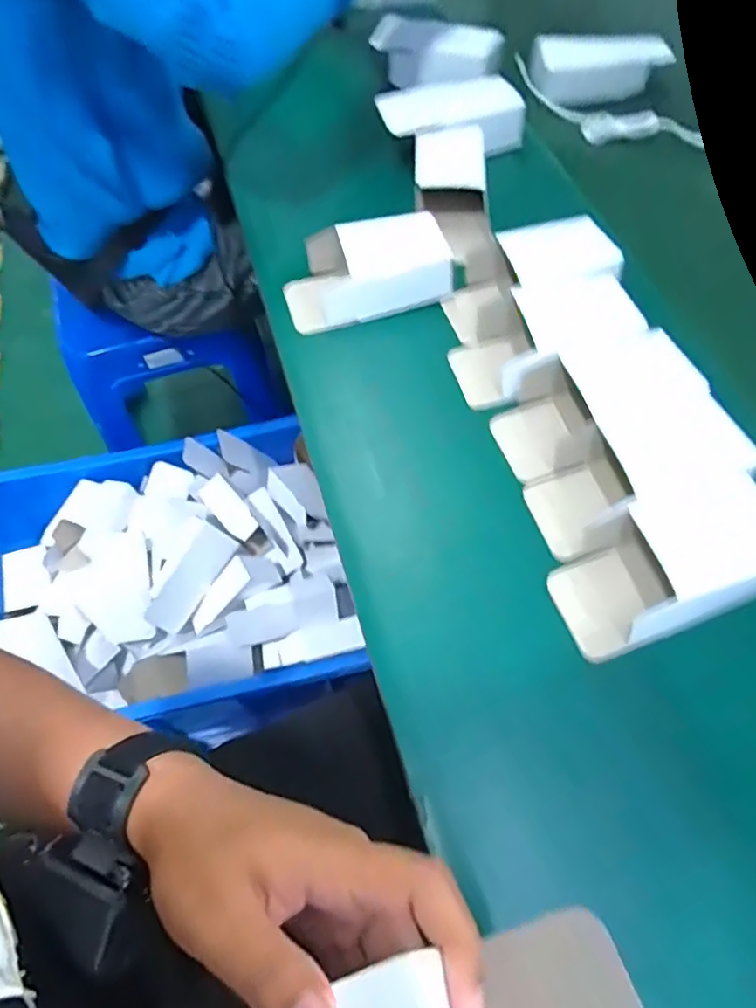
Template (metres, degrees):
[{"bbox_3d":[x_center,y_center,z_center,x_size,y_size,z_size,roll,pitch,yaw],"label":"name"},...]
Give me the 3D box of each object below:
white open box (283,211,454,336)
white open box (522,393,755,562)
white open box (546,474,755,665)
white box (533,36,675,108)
[{"bbox_3d":[-0.011,-0.207,0.524,0.143,0.044,0.074,-16,61,-8],"label":"white open box"},{"bbox_3d":[0.179,-0.023,0.417,0.144,0.050,0.081,-21,62,-10],"label":"white open box"},{"bbox_3d":[0.186,0.040,0.384,0.139,0.053,0.077,-17,61,-8],"label":"white open box"},{"bbox_3d":[0.256,-0.506,0.687,0.155,0.047,0.055,-1,60,1],"label":"white box"}]

